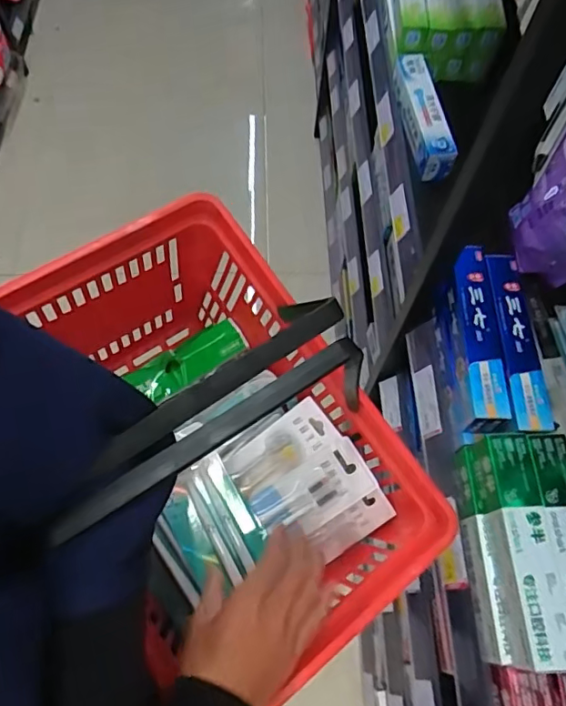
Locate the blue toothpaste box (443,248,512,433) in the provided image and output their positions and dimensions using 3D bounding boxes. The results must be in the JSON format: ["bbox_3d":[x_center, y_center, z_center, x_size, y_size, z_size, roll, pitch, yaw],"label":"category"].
[{"bbox_3d":[0.228,-0.018,0.648,0.046,0.048,0.226,2,64,-3],"label":"blue toothpaste box"}]

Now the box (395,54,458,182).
[{"bbox_3d":[0.230,-0.387,0.886,0.049,0.063,0.212,-5,65,-6],"label":"box"}]

